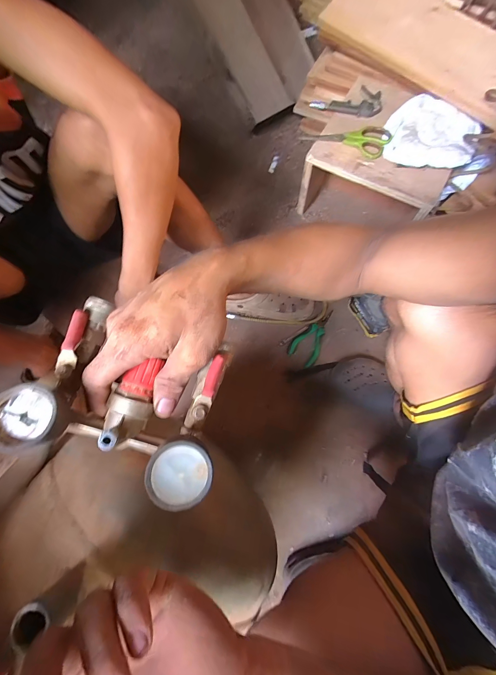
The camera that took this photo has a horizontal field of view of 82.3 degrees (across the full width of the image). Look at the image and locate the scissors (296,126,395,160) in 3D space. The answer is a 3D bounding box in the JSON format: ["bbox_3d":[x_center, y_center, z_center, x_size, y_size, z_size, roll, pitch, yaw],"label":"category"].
[{"bbox_3d":[0.224,-0.459,0.645,0.191,0.022,0.076,16,74,7],"label":"scissors"}]

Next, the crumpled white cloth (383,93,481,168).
[{"bbox_3d":[0.409,-0.459,0.634,0.193,0.030,0.172,12,74,6],"label":"crumpled white cloth"}]

